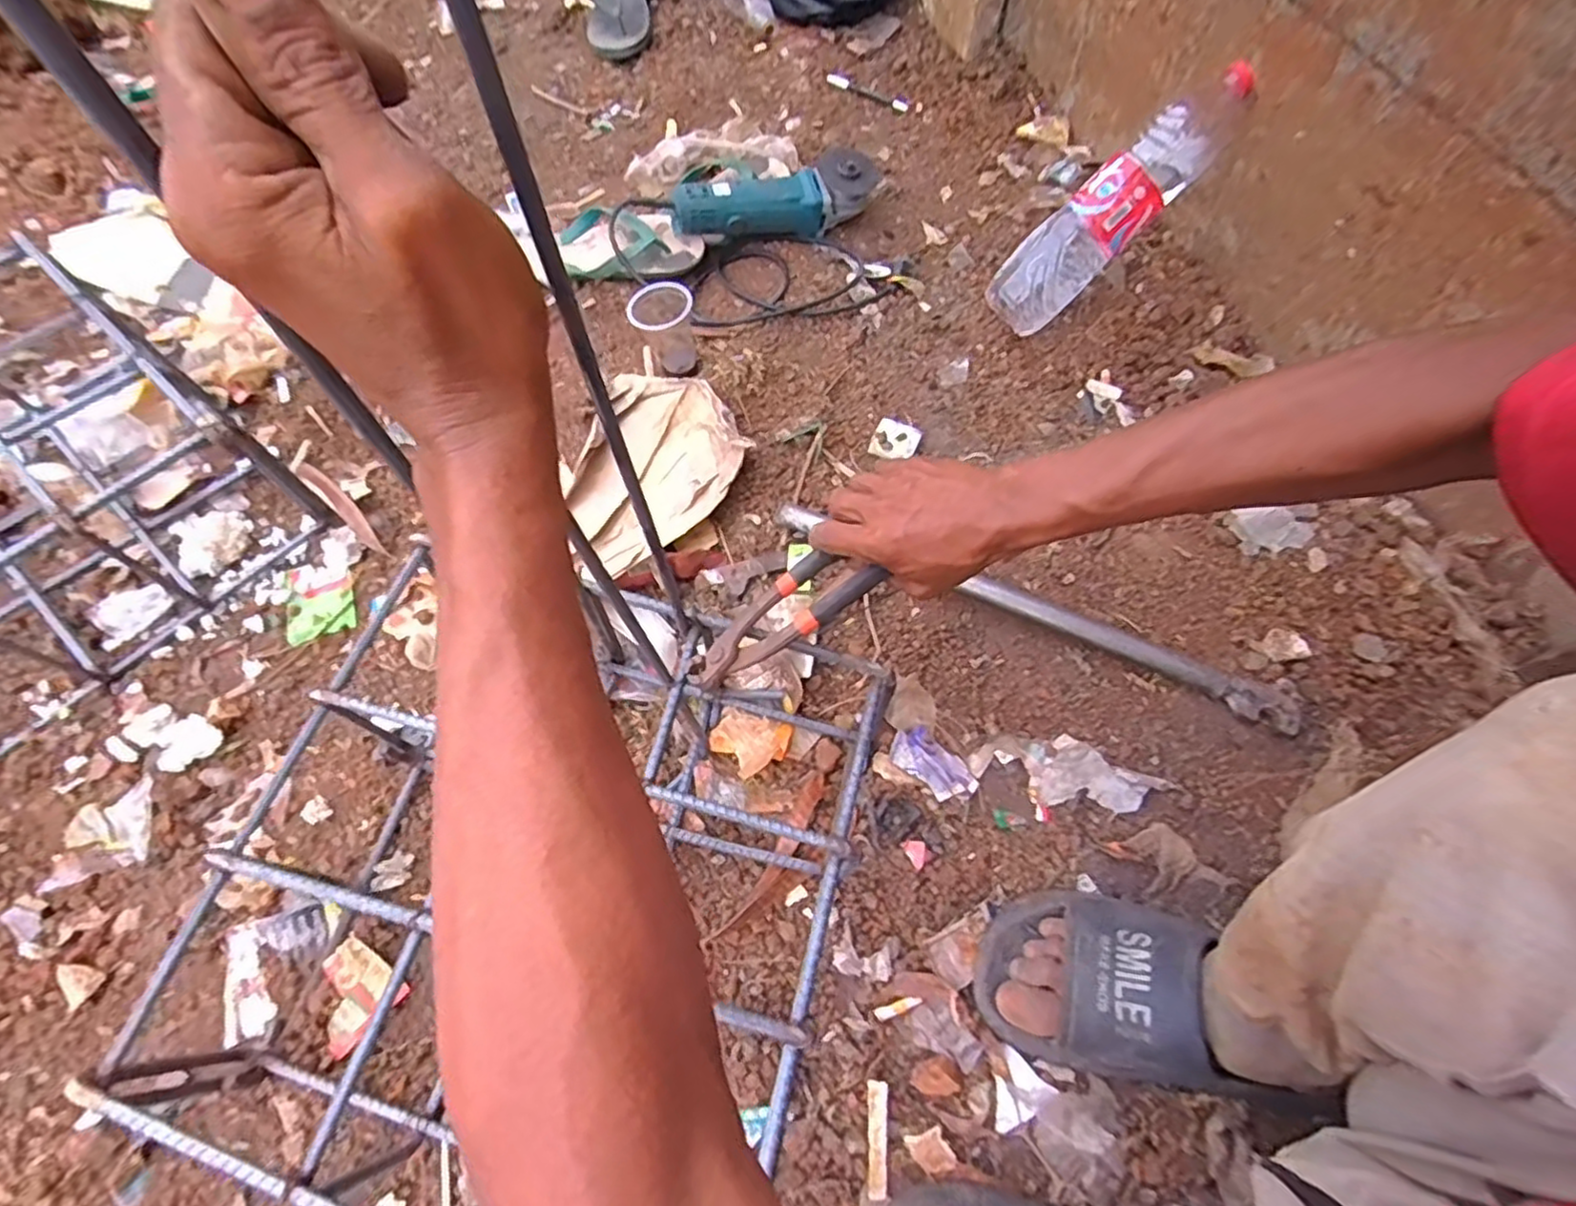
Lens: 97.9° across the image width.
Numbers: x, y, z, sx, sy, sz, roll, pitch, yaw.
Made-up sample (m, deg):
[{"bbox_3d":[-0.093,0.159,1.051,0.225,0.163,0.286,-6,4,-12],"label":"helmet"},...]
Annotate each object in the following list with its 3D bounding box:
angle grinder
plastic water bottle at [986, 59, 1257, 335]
[{"bbox_3d":[-0.014,-0.508,0.879,0.265,0.086,0.068,-8,65,-4],"label":"angle grinder"},{"bbox_3d":[0.363,-0.445,0.766,0.308,0.084,0.089,-42,68,18],"label":"plastic water bottle"}]

